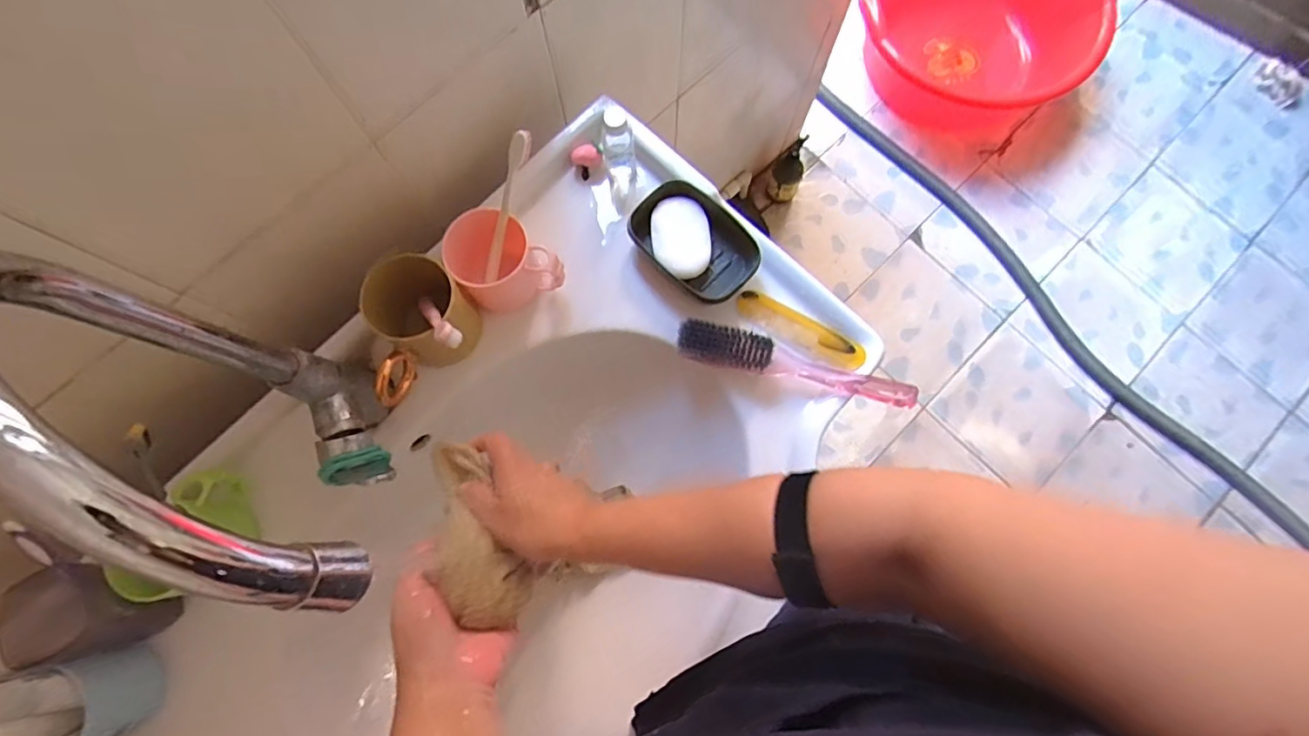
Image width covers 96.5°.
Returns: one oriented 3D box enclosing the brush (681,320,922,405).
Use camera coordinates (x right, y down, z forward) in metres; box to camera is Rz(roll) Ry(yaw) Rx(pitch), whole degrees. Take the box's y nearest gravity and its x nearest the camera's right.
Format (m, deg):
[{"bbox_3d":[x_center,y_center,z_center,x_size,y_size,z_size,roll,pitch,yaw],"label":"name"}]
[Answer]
[{"bbox_3d":[0.135,-0.003,0.566,0.229,0.035,0.037,15,77,3],"label":"brush"}]

